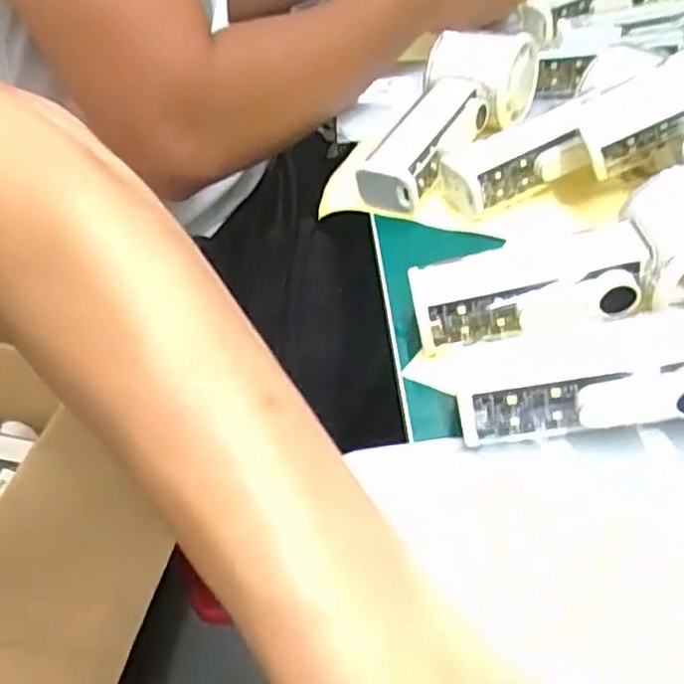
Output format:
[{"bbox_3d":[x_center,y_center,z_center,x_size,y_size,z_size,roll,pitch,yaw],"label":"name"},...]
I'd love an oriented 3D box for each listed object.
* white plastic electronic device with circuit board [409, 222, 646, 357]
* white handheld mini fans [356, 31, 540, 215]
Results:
[{"bbox_3d":[0.080,-0.022,0.297,0.097,0.023,0.046,-13,41,10],"label":"white plastic electronic device with circuit board"},{"bbox_3d":[0.067,-0.141,0.415,0.060,0.057,0.149,17,47,23],"label":"white handheld mini fans"}]

